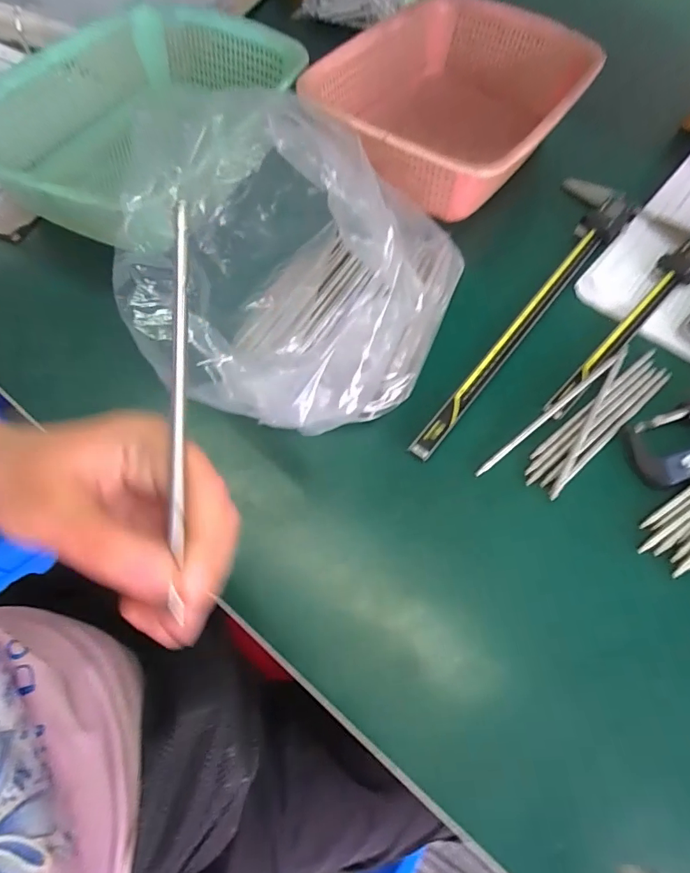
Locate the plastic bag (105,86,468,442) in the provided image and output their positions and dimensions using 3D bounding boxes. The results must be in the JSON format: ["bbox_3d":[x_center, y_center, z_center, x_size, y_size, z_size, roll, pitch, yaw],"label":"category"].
[{"bbox_3d":[-0.049,-0.103,0.325,0.185,0.123,0.182,-25,68,-13],"label":"plastic bag"}]

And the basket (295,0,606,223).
[{"bbox_3d":[0.111,-0.332,0.485,0.209,0.114,0.276,37,69,14],"label":"basket"}]

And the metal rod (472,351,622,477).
[{"bbox_3d":[0.168,-0.021,0.368,0.175,0.004,0.006,-35,71,-17],"label":"metal rod"}]

